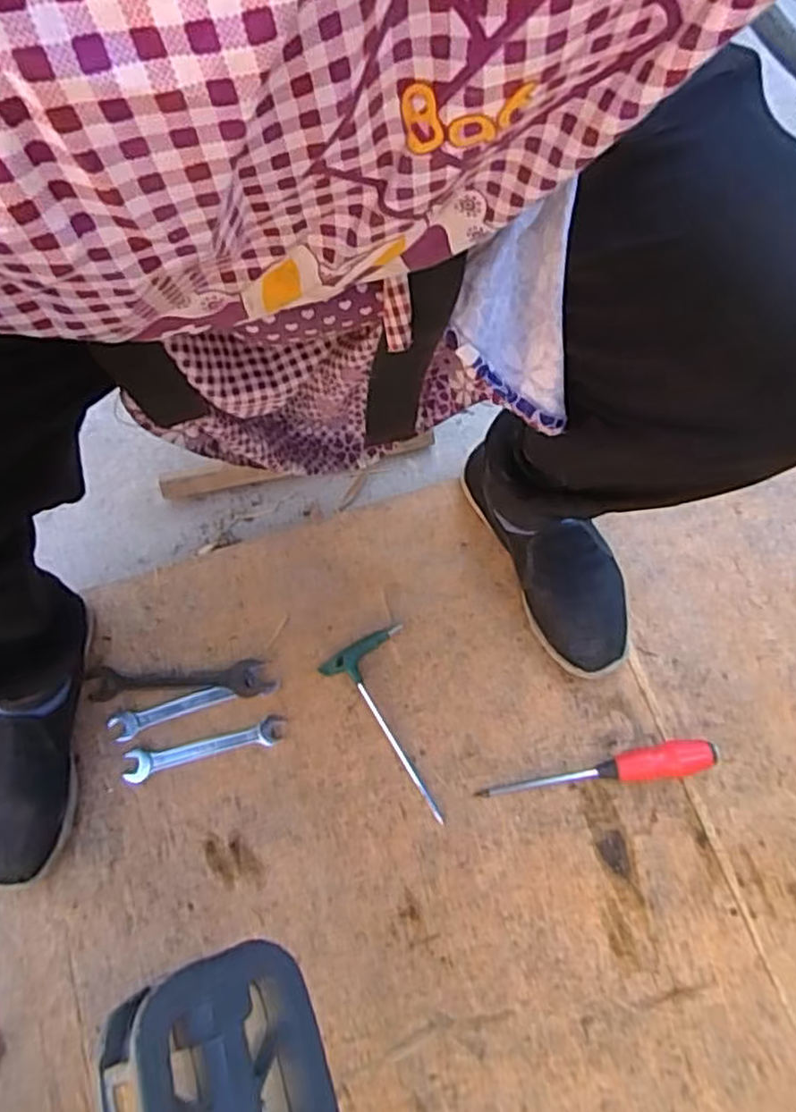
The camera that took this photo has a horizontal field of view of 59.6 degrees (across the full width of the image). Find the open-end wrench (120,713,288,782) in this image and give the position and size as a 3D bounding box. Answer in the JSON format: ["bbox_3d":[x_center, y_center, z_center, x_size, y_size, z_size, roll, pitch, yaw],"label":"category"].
[{"bbox_3d":[-0.180,0.179,0.650,0.146,0.006,0.026,-14,72,-6],"label":"open-end wrench"}]

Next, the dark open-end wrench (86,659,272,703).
[{"bbox_3d":[-0.211,0.120,0.667,0.168,0.007,0.034,-2,71,-3],"label":"dark open-end wrench"}]

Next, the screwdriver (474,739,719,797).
[{"bbox_3d":[0.186,0.199,0.649,0.216,0.027,0.030,-6,72,-4],"label":"screwdriver"}]

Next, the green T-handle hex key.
[{"bbox_3d":[0.011,0.153,0.666,0.086,0.009,0.180,-35,76,-12],"label":"green T-handle hex key"}]

